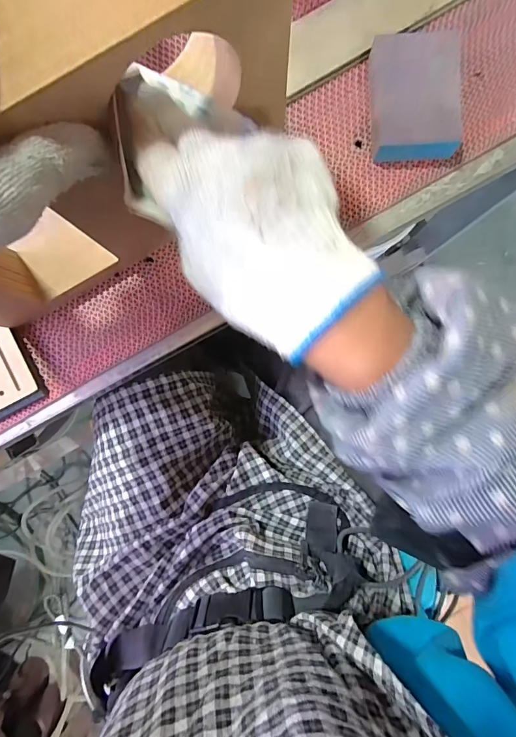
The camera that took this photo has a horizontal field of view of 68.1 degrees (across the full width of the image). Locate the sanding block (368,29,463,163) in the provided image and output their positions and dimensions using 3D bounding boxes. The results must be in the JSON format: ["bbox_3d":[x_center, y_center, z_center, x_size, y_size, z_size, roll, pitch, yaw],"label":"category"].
[{"bbox_3d":[0.134,-0.231,0.328,0.072,0.031,0.096,1,90,1],"label":"sanding block"}]

